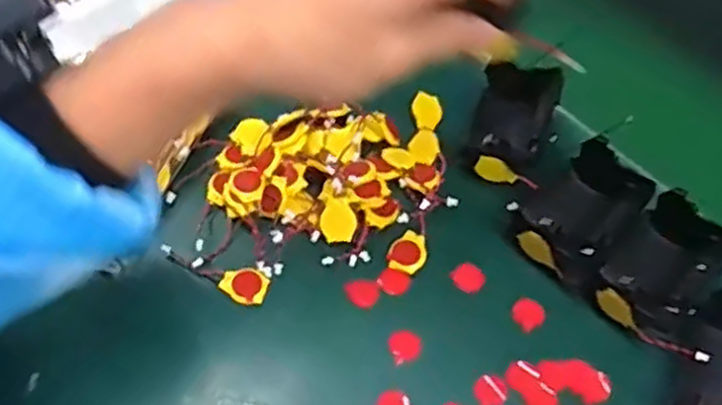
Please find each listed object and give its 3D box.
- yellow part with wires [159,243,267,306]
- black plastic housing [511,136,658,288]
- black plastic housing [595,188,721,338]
[{"bbox_3d":[-0.079,0.039,0.390,0.059,0.006,0.018,14,55,6],"label":"yellow part with wires"},{"bbox_3d":[0.120,0.004,0.405,0.054,0.038,0.073,36,60,19],"label":"black plastic housing"},{"bbox_3d":[0.158,0.035,0.383,0.047,0.039,0.075,35,59,19],"label":"black plastic housing"}]

